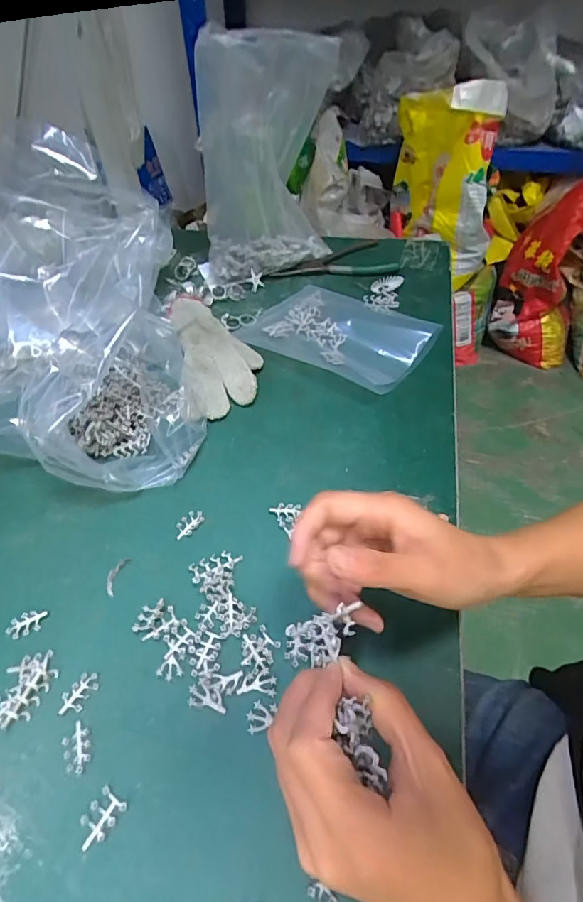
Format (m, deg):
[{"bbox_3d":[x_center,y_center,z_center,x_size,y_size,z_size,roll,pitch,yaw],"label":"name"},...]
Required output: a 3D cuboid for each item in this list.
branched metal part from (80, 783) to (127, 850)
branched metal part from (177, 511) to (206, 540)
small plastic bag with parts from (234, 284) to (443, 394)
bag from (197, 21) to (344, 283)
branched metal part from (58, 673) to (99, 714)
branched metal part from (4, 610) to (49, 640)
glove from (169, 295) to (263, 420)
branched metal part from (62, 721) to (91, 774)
[{"bbox_3d":[-0.110,0.211,0.265,0.018,0.004,0.027,24,55,20],"label":"branched metal part"},{"bbox_3d":[-0.086,0.061,0.388,0.016,0.004,0.029,33,58,25],"label":"branched metal part"},{"bbox_3d":[0.053,-0.141,0.537,0.203,0.024,0.146,31,58,24],"label":"small plastic bag with parts"},{"bbox_3d":[-0.030,-0.334,0.545,0.159,0.248,0.088,-8,51,-5],"label":"bag"},{"bbox_3d":[-0.141,0.161,0.307,0.017,0.004,0.028,20,54,18],"label":"branched metal part"},{"bbox_3d":[-0.193,0.126,0.337,0.028,0.004,0.017,-19,52,-13],"label":"branched metal part"},{"bbox_3d":[-0.083,-0.120,0.515,0.086,0.036,0.199,-11,51,-8],"label":"glove"},{"bbox_3d":[-0.134,0.184,0.288,0.016,0.004,0.027,-20,53,-15],"label":"branched metal part"}]

